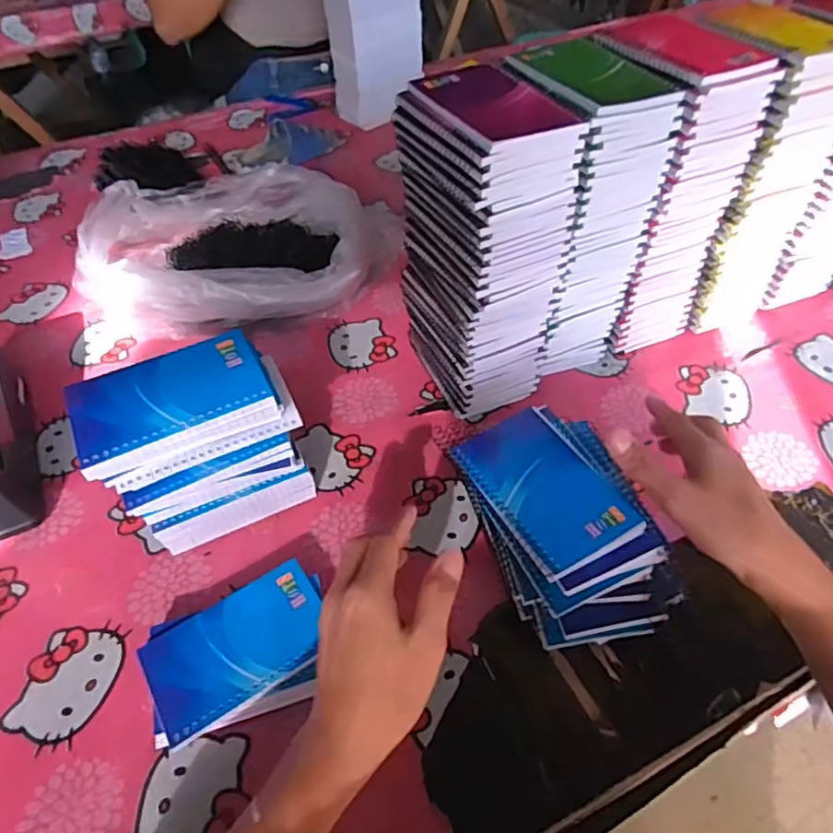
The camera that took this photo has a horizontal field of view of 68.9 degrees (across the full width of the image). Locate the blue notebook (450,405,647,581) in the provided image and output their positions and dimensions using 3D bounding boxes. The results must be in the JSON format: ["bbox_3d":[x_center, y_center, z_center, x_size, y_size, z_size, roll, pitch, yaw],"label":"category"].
[{"bbox_3d":[0.098,0.051,0.456,0.091,0.005,0.132,-24,52,-18],"label":"blue notebook"}]

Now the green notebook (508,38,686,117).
[{"bbox_3d":[0.134,-0.272,0.482,0.085,0.012,0.121,-22,52,-16],"label":"green notebook"}]

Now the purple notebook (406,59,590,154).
[{"bbox_3d":[0.058,-0.236,0.451,0.096,0.010,0.127,-23,52,-17],"label":"purple notebook"}]

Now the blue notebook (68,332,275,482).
[{"bbox_3d":[-0.171,-0.012,0.428,0.127,0.021,0.080,-24,52,-17],"label":"blue notebook"}]

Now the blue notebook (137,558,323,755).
[{"bbox_3d":[-0.128,0.166,0.440,0.128,0.008,0.076,-27,58,-26],"label":"blue notebook"}]

